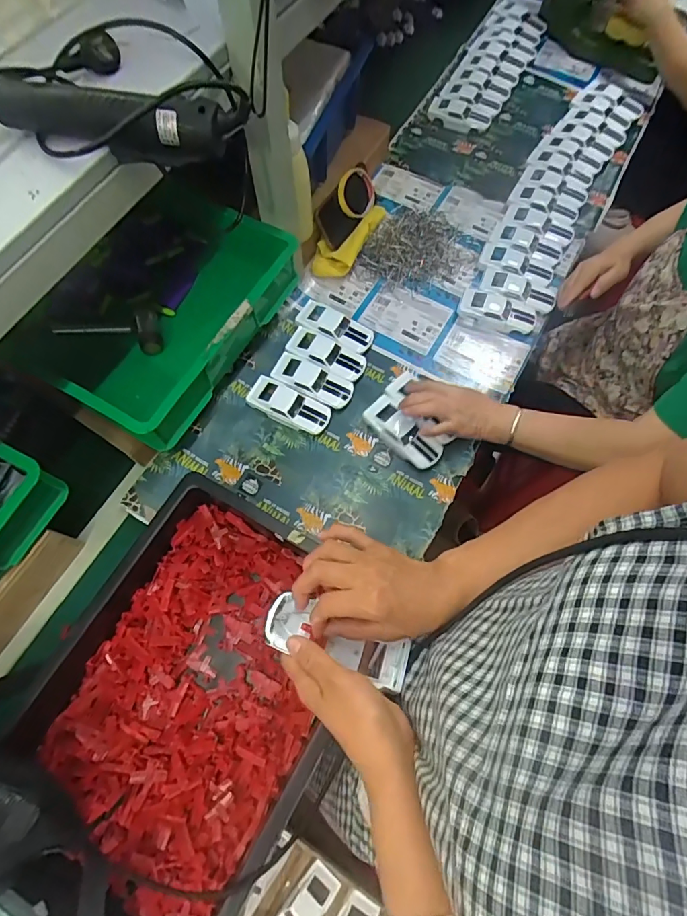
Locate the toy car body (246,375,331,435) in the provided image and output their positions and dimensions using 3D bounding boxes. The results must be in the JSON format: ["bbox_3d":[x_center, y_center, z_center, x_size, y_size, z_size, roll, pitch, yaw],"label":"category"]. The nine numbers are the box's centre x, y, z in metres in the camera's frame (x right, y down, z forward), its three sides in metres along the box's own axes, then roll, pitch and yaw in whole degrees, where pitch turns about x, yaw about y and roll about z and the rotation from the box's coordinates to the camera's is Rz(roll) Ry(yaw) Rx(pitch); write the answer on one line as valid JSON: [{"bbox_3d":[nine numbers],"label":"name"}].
[{"bbox_3d":[-0.084,-0.081,0.723,0.126,0.022,0.053,23,70,10],"label":"toy car body"}]

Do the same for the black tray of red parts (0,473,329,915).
[{"bbox_3d":[-0.182,0.282,0.548,0.318,0.086,0.461,23,70,9],"label":"black tray of red parts"}]

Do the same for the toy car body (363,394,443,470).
[{"bbox_3d":[0.090,-0.038,0.713,0.129,0.049,0.052,41,74,15],"label":"toy car body"}]

